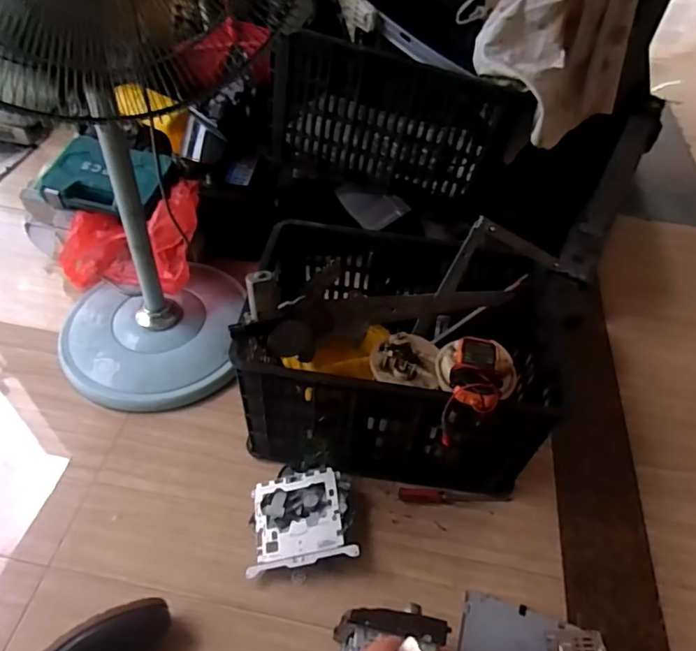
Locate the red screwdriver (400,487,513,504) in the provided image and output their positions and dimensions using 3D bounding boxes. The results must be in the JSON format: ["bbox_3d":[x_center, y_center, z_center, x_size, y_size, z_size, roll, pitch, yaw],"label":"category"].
[{"bbox_3d":[0.188,0.301,0.931,0.196,0.022,0.023,5,53,-2],"label":"red screwdriver"}]

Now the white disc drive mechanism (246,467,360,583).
[{"bbox_3d":[-0.075,0.312,0.865,0.164,0.070,0.160,0,49,-6],"label":"white disc drive mechanism"}]

